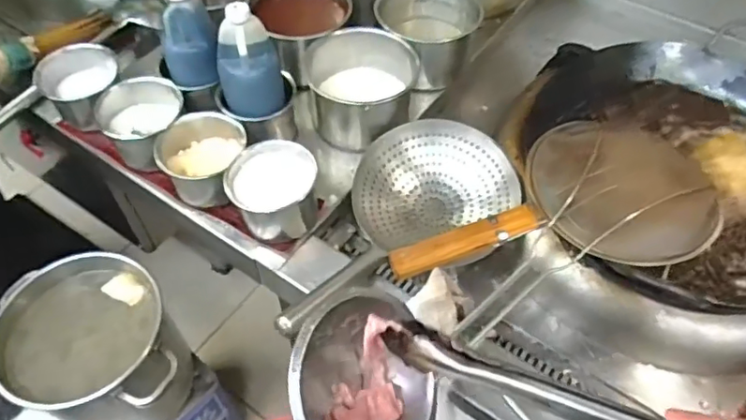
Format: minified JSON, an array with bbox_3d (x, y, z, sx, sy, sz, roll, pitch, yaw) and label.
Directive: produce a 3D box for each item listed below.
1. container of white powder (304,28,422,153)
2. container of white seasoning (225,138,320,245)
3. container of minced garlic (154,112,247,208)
[{"bbox_3d":[-0.016,-0.189,0.925,0.177,0.123,0.149,-9,54,-9],"label":"container of white powder"},{"bbox_3d":[-0.140,-0.026,0.816,0.122,0.092,0.105,-1,53,-3],"label":"container of white seasoning"},{"bbox_3d":[-0.248,-0.077,0.854,0.121,0.084,0.111,-10,54,-9],"label":"container of minced garlic"}]

